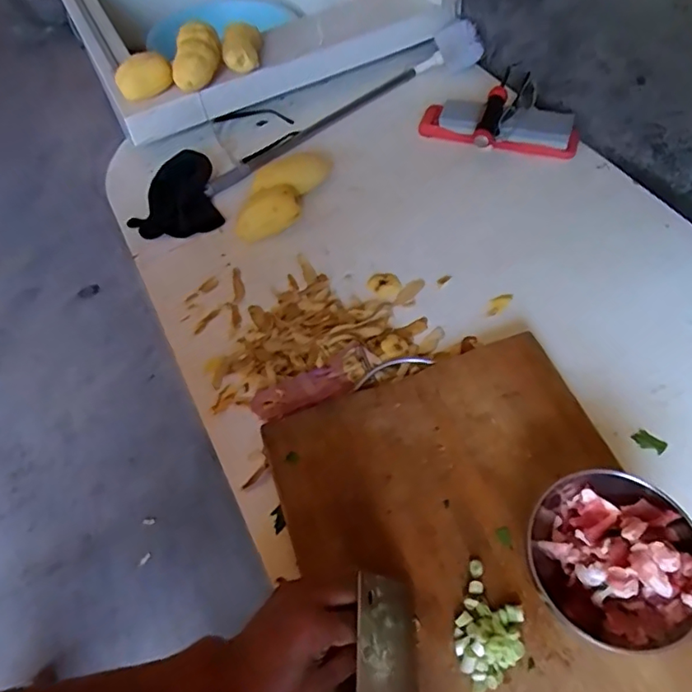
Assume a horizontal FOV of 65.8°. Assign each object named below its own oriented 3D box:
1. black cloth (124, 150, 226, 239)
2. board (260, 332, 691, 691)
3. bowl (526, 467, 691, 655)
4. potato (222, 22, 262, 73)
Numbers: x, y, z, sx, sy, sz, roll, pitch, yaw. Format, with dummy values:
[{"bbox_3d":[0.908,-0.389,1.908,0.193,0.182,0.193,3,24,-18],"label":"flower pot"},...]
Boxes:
[{"bbox_3d":[-0.270,-0.229,0.827,0.137,0.063,0.114,-14,57,-4],"label":"black cloth"},{"bbox_3d":[0.144,0.230,0.484,0.317,0.030,0.480,-19,57,-7],"label":"board"},{"bbox_3d":[0.224,0.180,0.455,0.128,0.080,0.127,-2,57,4],"label":"bowl"},{"bbox_3d":[-0.166,-0.482,0.861,0.057,0.042,0.087,-7,57,1],"label":"potato"}]

